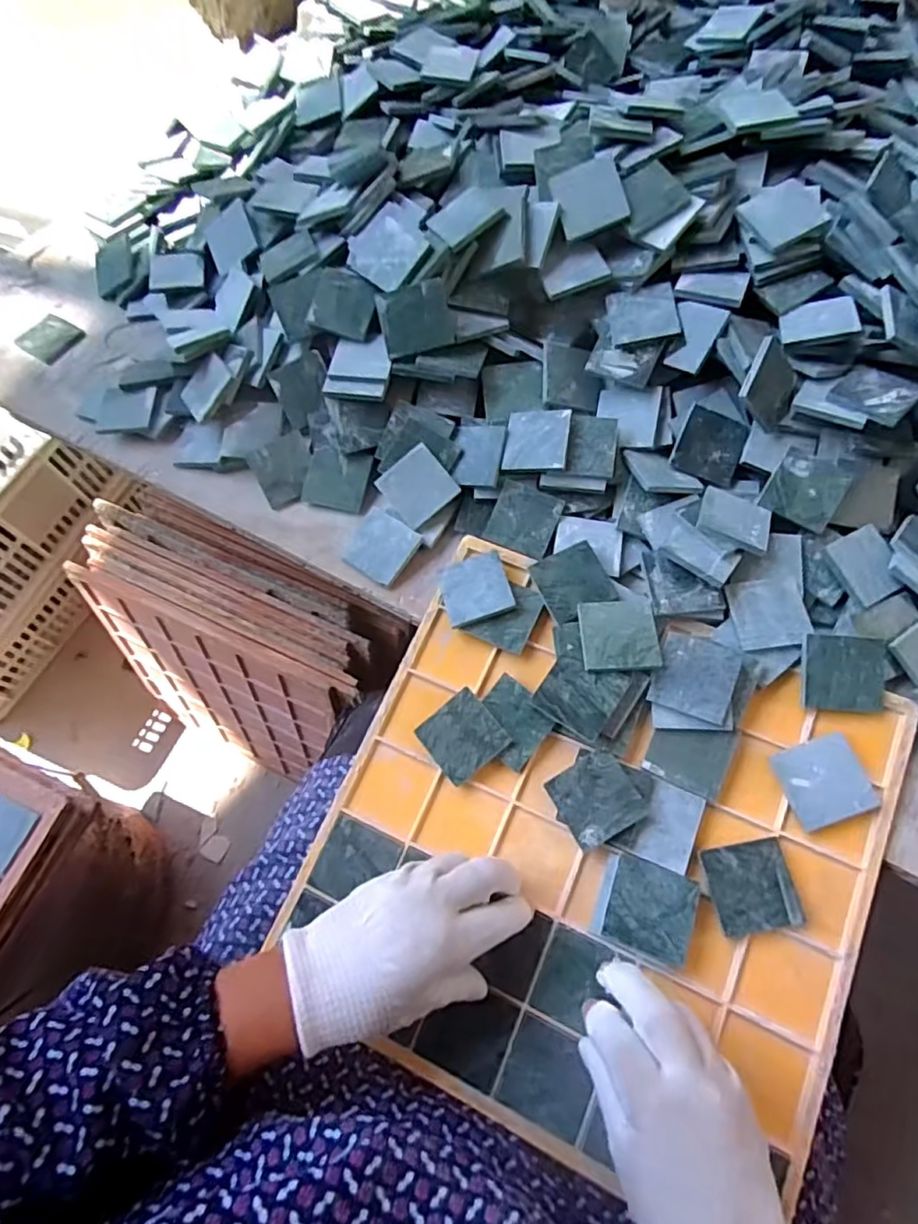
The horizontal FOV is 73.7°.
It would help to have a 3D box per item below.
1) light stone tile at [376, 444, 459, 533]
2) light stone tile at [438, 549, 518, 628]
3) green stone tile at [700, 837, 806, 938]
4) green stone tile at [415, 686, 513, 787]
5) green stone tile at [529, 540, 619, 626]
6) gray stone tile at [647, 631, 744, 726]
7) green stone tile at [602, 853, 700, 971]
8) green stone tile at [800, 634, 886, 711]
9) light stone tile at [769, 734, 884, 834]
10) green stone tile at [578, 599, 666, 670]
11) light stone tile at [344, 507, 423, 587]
[{"bbox_3d":[-0.032,-0.098,0.481,0.049,0.005,0.049,-40,95,4],"label":"light stone tile"},{"bbox_3d":[0.012,-0.017,0.450,0.048,0.009,0.048,-15,65,-4],"label":"light stone tile"},{"bbox_3d":[0.179,0.168,0.374,0.048,0.007,0.050,-10,65,-2],"label":"green stone tile"},{"bbox_3d":[0.002,0.085,0.419,0.049,0.004,0.048,-40,74,0],"label":"green stone tile"},{"bbox_3d":[0.082,-0.021,0.443,0.047,0.004,0.052,-27,67,5],"label":"green stone tile"},{"bbox_3d":[0.155,0.042,0.402,0.049,0.004,0.050,17,81,19],"label":"gray stone tile"},{"bbox_3d":[0.116,0.180,0.371,0.048,0.010,0.049,18,67,11],"label":"green stone tile"},{"bbox_3d":[0.254,0.041,0.403,0.053,0.008,0.049,5,88,8],"label":"green stone tile"},{"bbox_3d":[0.232,0.107,0.388,0.050,0.006,0.048,-23,69,5],"label":"light stone tile"},{"bbox_3d":[0.110,0.016,0.420,0.050,0.010,0.051,-3,65,1],"label":"green stone tile"},{"bbox_3d":[-0.060,-0.050,0.475,0.047,0.009,0.049,30,90,15],"label":"light stone tile"}]

